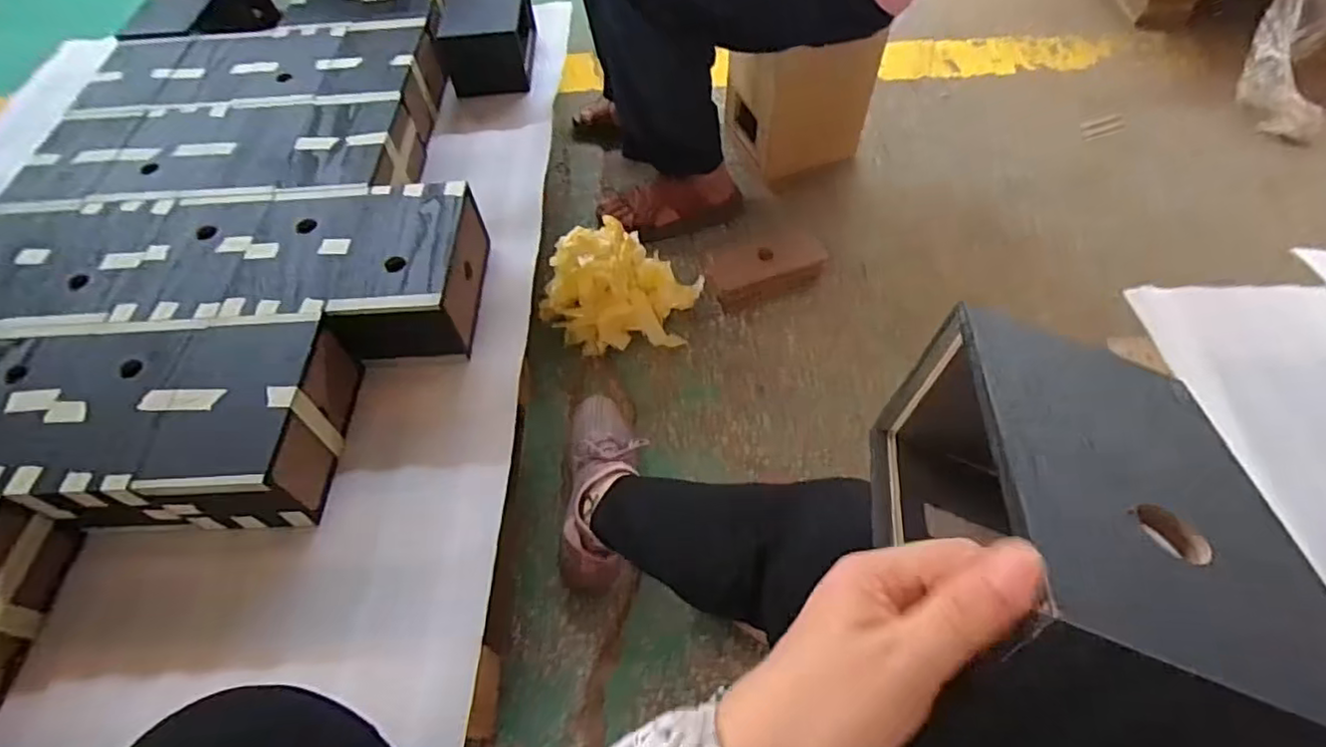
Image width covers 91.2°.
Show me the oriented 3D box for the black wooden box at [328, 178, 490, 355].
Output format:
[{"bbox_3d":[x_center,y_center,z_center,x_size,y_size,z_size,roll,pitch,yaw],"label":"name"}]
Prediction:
[{"bbox_3d":[-0.332,-0.129,0.846,0.158,0.101,0.228,-3,56,1],"label":"black wooden box"}]

